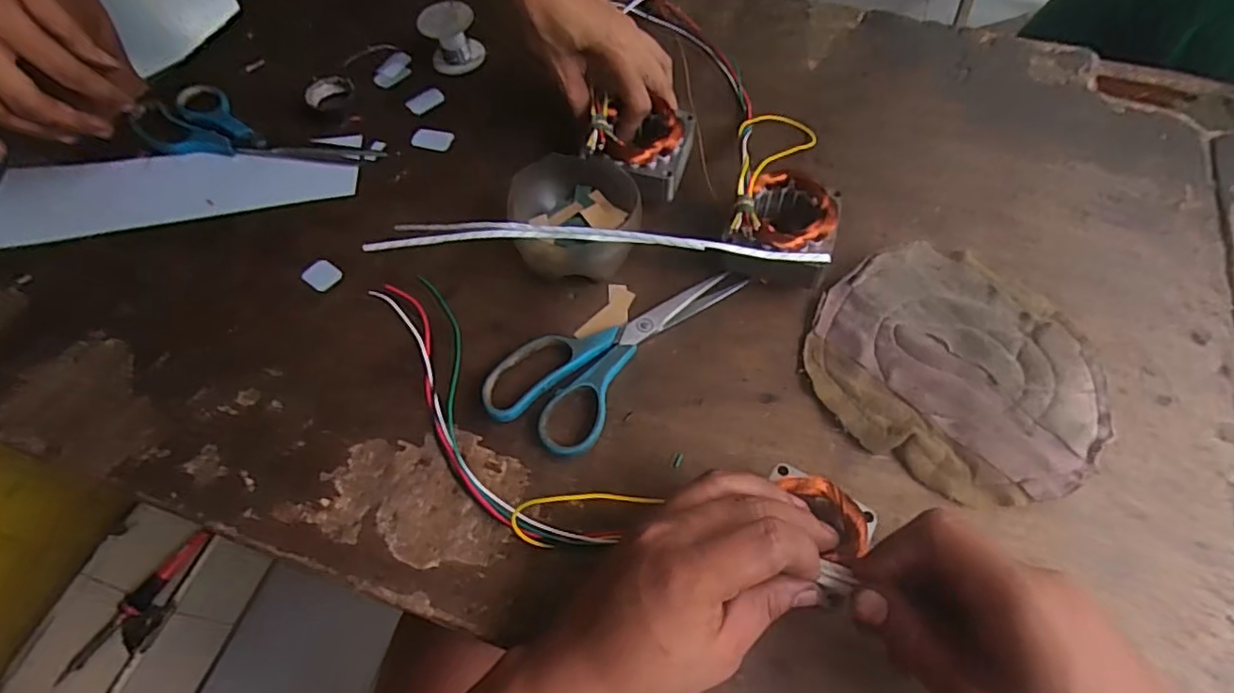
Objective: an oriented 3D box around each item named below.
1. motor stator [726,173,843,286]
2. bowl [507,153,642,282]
[{"bbox_3d":[0.115,-0.081,0.435,0.072,0.052,0.077,14,60,9],"label":"motor stator"},{"bbox_3d":[-0.031,-0.094,0.449,0.090,0.053,0.092,0,59,1],"label":"bowl"}]

